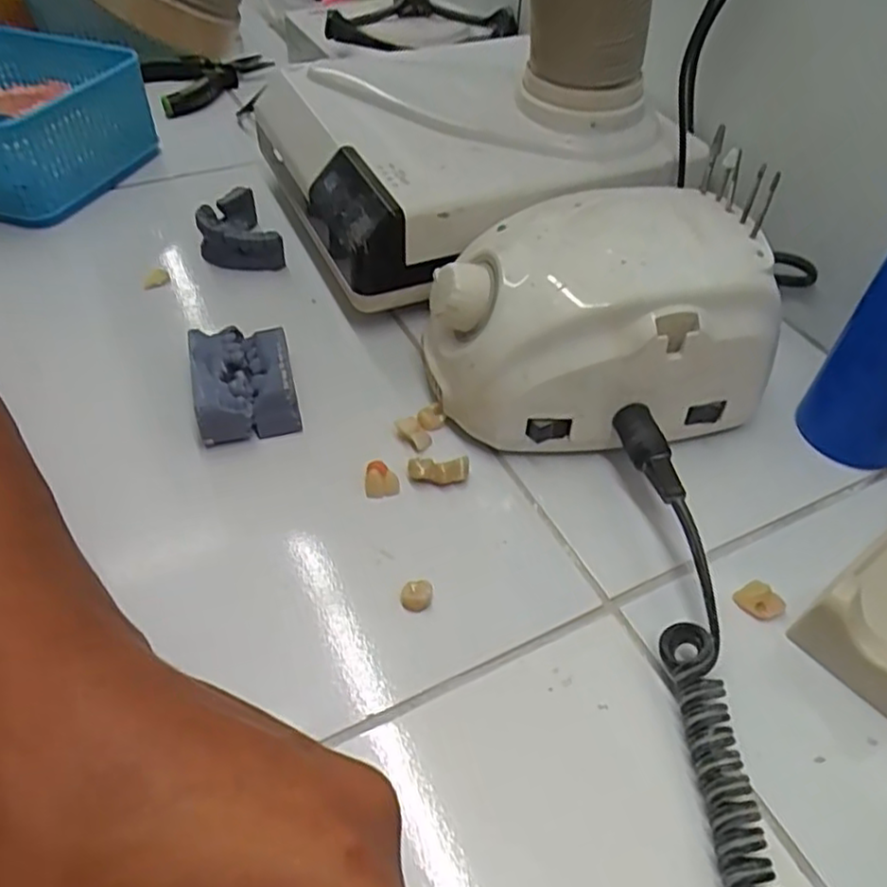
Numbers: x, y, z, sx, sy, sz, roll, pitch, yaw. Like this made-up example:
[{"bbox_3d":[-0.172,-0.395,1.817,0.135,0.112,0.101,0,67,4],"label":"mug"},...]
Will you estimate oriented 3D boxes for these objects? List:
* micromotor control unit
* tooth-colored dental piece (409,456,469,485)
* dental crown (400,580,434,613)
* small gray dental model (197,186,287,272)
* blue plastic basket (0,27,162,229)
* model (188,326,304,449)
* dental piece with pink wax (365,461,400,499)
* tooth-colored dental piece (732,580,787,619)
[{"bbox_3d":[0.063,-0.055,0.305,0.137,0.073,0.103,-12,49,-13],"label":"micromotor control unit"},{"bbox_3d":[-0.002,0.012,0.295,0.026,0.011,0.007,-1,48,-3],"label":"tooth-colored dental piece"},{"bbox_3d":[-0.010,0.057,0.258,0.012,0.006,0.010,-7,48,-8],"label":"dental crown"},{"bbox_3d":[-0.123,-0.124,0.407,0.041,0.030,0.057,-21,52,-20],"label":"small gray dental model"},{"bbox_3d":[-0.270,-0.200,0.431,0.139,0.073,0.115,14,50,12],"label":"blue plastic basket"},{"bbox_3d":[-0.091,-0.029,0.315,0.042,0.031,0.054,-11,49,-12],"label":"model"},{"bbox_3d":[-0.026,0.016,0.292,0.014,0.012,0.011,-8,48,-9],"label":"dental piece with pink wax"},{"bbox_3d":[0.120,0.060,0.262,0.017,0.010,0.010,35,55,26],"label":"tooth-colored dental piece"}]

